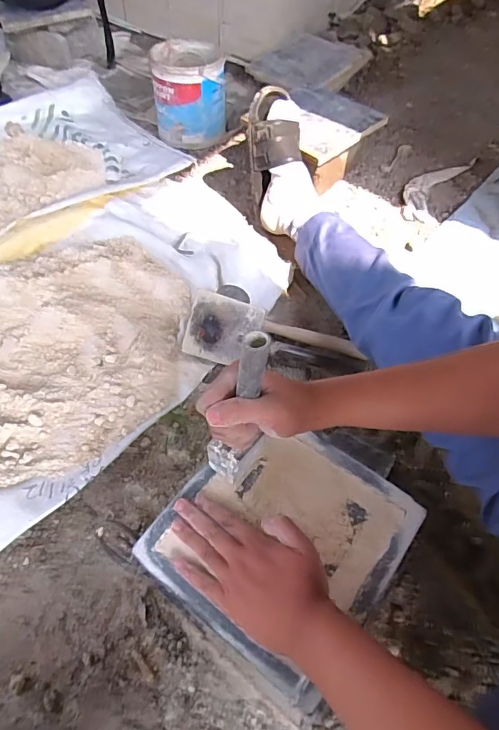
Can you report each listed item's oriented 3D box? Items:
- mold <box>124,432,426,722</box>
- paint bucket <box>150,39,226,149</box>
[{"bbox_3d":[0.037,0.189,0.530,0.235,0.018,0.243,34,61,19],"label":"mold"},{"bbox_3d":[-0.150,-0.686,1.186,0.176,0.182,0.173,-2,56,-4],"label":"paint bucket"}]

